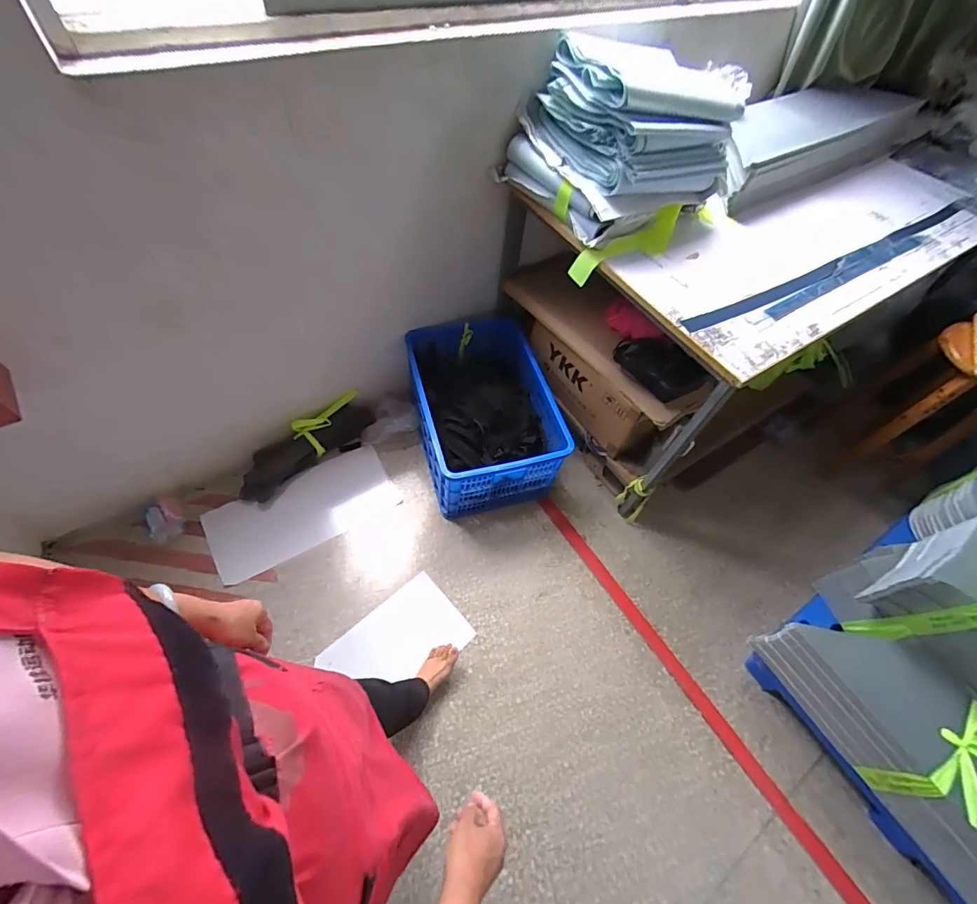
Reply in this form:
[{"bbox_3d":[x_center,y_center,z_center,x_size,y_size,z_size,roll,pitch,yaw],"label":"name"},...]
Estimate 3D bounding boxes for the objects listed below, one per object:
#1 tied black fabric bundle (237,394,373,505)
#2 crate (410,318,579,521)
[{"bbox_3d":[-0.608,-0.030,1.476,0.148,0.135,0.495,42,62,18],"label":"tied black fabric bundle"},{"bbox_3d":[-0.023,-0.129,1.530,0.451,0.317,0.595,-10,60,-13],"label":"crate"}]

